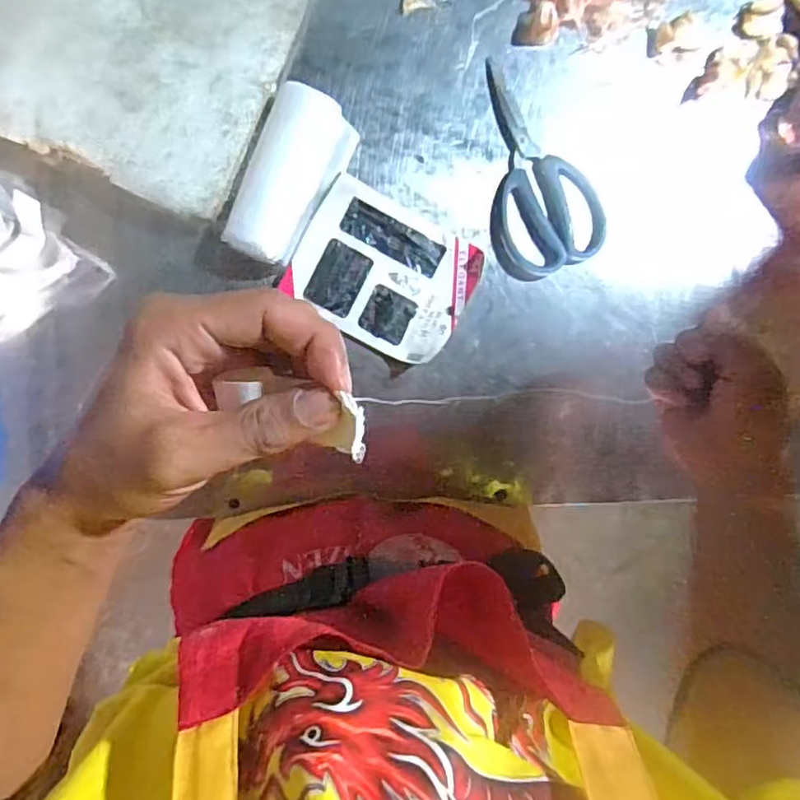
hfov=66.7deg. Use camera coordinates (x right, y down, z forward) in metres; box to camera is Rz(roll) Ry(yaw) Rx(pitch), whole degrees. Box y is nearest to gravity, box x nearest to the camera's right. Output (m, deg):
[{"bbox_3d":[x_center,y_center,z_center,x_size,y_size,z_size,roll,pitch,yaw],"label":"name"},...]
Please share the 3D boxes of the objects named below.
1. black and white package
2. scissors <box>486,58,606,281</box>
[{"bbox_3d":[-0.012,-0.109,0.530,0.151,0.009,0.117,28,92,-6],"label":"black and white package"},{"bbox_3d":[0.113,-0.203,0.538,0.097,0.013,0.183,-23,96,-2],"label":"scissors"}]

